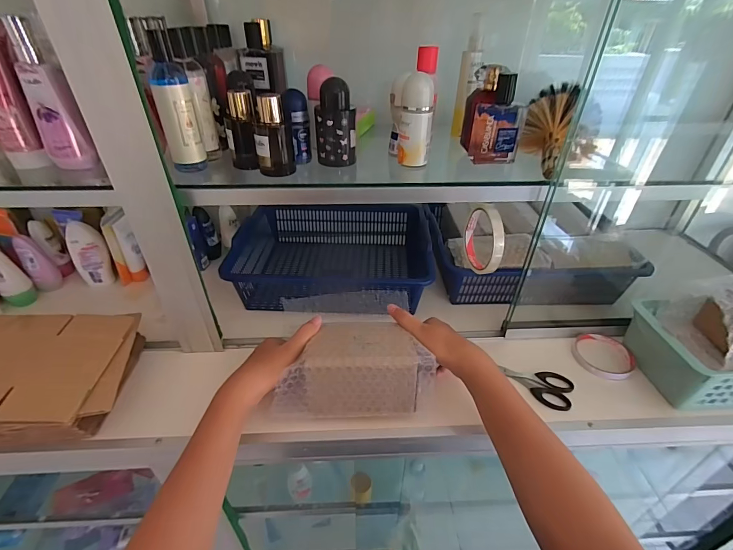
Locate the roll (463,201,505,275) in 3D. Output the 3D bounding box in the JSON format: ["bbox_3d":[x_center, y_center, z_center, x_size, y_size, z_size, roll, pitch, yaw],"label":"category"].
[{"bbox_3d":[0.153,-0.050,0.479,0.012,0.088,0.089,-7,39,-11],"label":"roll"}]

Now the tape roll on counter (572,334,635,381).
[{"bbox_3d":[0.352,0.116,0.537,0.088,0.016,0.084,1,38,-1],"label":"tape roll on counter"}]

